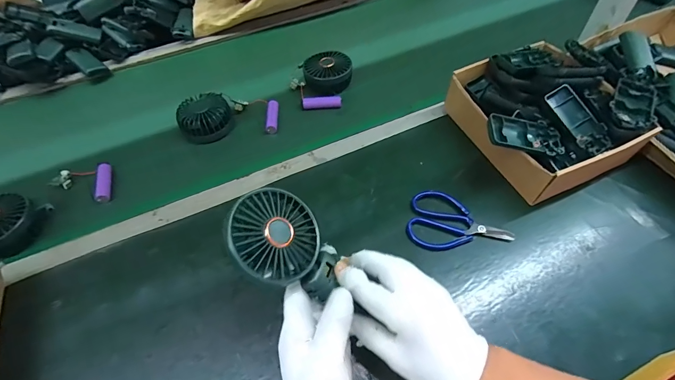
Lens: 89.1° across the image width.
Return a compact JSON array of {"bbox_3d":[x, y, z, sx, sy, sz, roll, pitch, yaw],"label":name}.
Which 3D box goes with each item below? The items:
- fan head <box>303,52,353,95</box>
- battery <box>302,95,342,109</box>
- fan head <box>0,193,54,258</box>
[{"bbox_3d":[-0.016,-0.210,0.618,0.085,0.035,0.073,-4,55,0],"label":"fan head"},{"bbox_3d":[-0.026,-0.152,0.597,0.066,0.018,0.013,-8,55,-2],"label":"battery"},{"bbox_3d":[-0.451,0.046,0.460,0.082,0.037,0.084,11,57,10],"label":"fan head"}]

